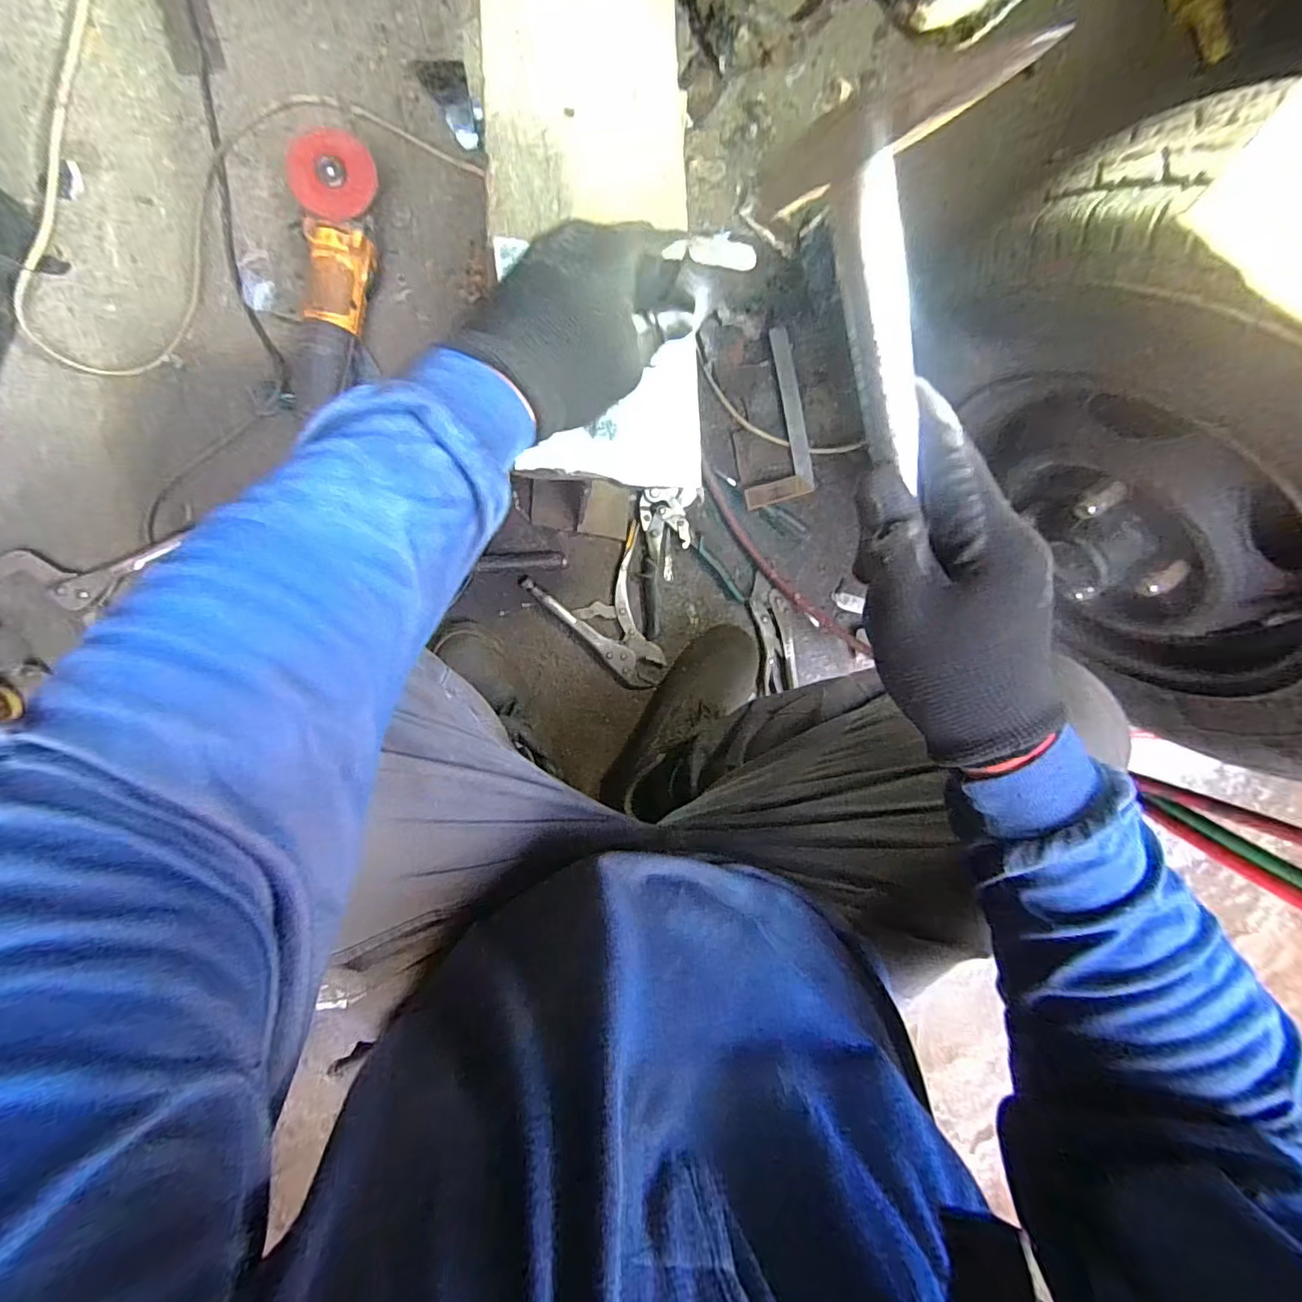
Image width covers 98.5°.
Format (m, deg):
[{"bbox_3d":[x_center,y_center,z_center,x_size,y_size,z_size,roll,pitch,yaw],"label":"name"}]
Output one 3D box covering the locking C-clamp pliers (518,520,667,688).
[{"bbox_3d":[-0.048,-0.040,0.738,0.159,0.025,0.201,-28,99,-5],"label":"locking C-clamp pliers"}]

